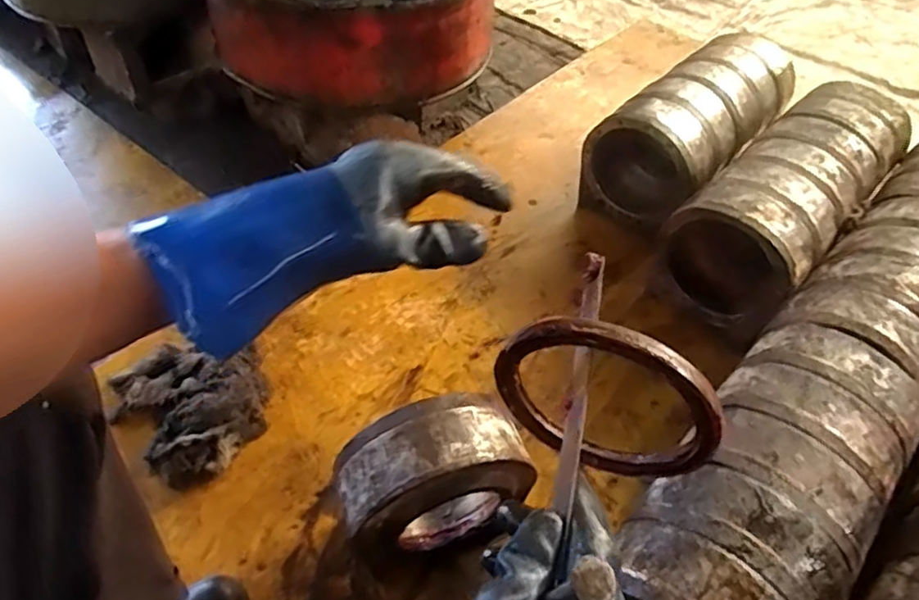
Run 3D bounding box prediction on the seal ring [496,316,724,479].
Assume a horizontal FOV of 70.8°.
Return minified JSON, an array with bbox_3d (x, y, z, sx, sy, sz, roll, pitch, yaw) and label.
[{"bbox_3d":[0.100,0.073,0.454,0.152,0.152,0.016,21,52,13],"label":"seal ring"}]

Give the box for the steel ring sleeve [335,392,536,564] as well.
[{"bbox_3d":[-0.035,0.229,0.792,0.213,0.230,0.106,-13,52,-15],"label":"steel ring sleeve"}]

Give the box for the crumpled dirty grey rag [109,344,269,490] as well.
[{"bbox_3d":[-0.388,0.156,0.958,0.203,0.086,0.216,-23,55,-22],"label":"crumpled dirty grey rag"}]

